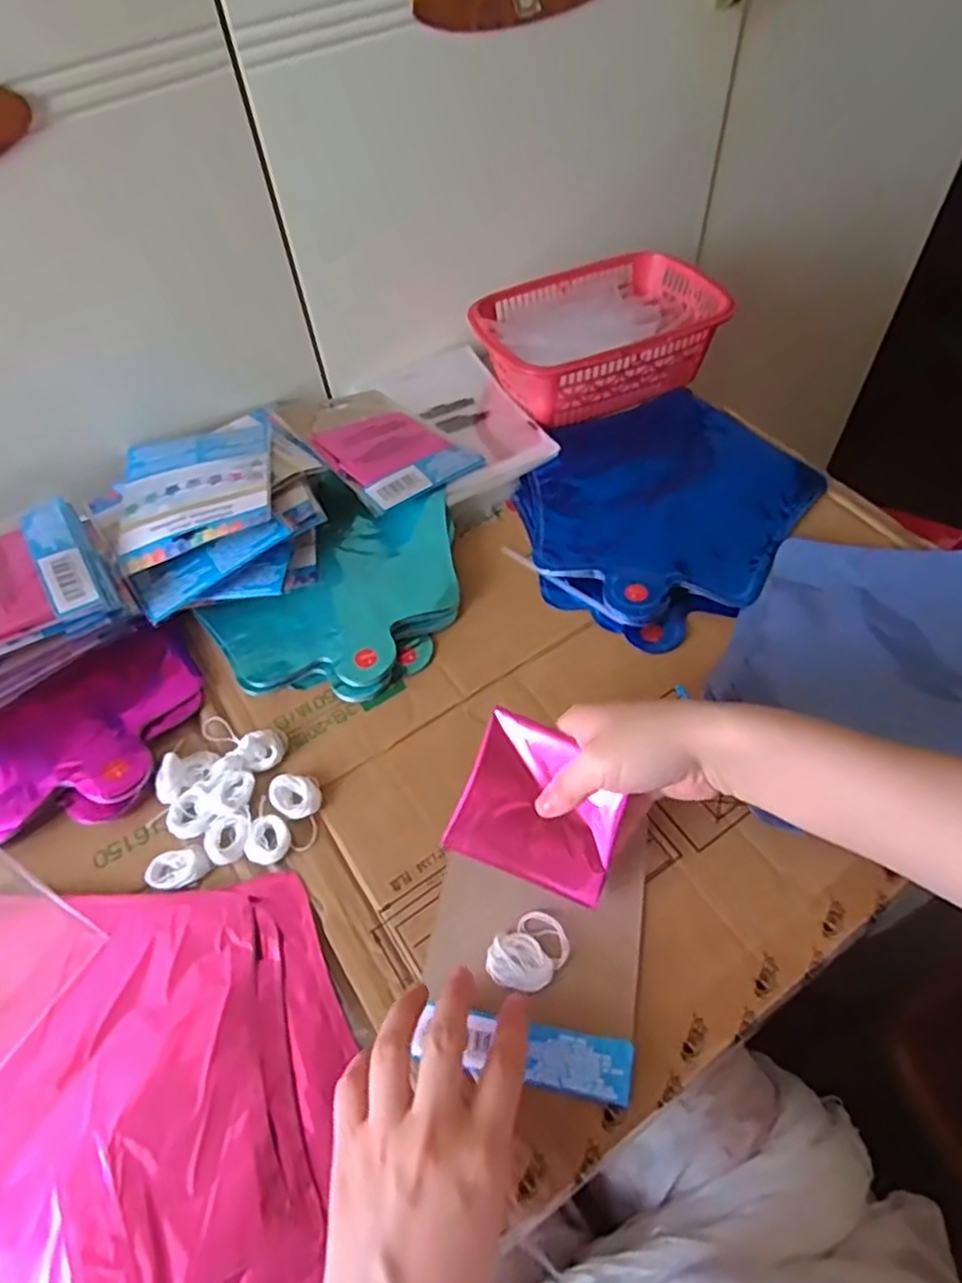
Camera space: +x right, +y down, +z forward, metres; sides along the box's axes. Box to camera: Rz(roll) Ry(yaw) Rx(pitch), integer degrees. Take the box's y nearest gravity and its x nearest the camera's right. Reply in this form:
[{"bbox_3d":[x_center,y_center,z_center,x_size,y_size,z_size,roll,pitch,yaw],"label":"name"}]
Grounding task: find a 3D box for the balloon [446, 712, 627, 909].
[{"bbox_3d":[0.035,0.092,0.393,0.088,0.008,0.084,20,92,9],"label":"balloon"}]

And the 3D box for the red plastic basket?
[{"bbox_3d":[0.102,-0.274,0.641,0.207,0.070,0.142,-19,55,-10],"label":"red plastic basket"}]

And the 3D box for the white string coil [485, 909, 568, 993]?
[{"bbox_3d":[0.026,0.168,0.379,0.045,0.005,0.034,-30,58,-17],"label":"white string coil"}]

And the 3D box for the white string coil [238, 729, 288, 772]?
[{"bbox_3d":[-0.138,0.068,0.451,0.027,0.013,0.023,-30,58,-17],"label":"white string coil"}]

